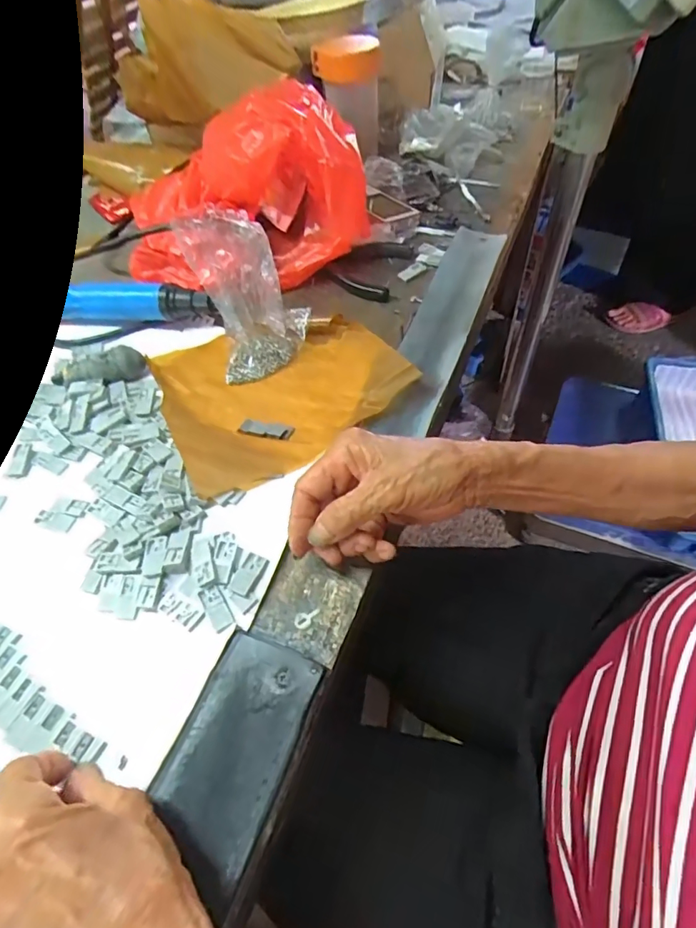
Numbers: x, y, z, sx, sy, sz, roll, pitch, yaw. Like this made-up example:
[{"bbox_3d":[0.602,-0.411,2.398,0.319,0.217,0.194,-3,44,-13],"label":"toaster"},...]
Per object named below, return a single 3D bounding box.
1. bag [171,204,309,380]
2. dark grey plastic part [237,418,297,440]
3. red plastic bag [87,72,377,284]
[{"bbox_3d":[-0.089,-0.149,0.430,0.082,0.136,0.032,-27,23,-14],"label":"bag"},{"bbox_3d":[-0.066,-0.027,0.394,0.043,0.004,0.016,10,55,13],"label":"dark grey plastic part"},{"bbox_3d":[-0.119,-0.298,0.525,0.268,0.118,0.181,-3,53,3],"label":"red plastic bag"}]

